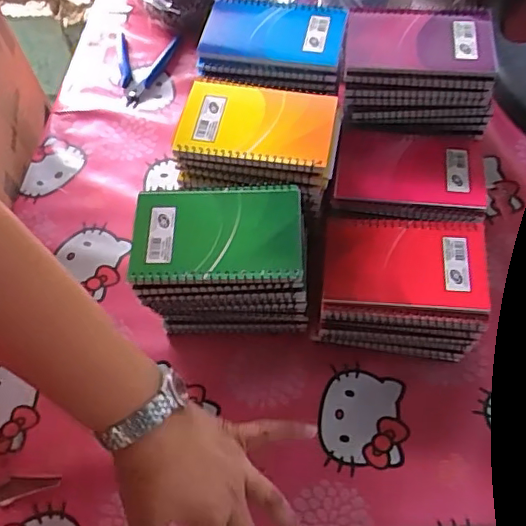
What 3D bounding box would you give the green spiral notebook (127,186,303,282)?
[{"bbox_3d":[-0.036,-0.024,0.434,0.131,0.008,0.080,-1,60,3],"label":"green spiral notebook"}]

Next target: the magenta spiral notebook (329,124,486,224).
[{"bbox_3d":[0.136,-0.085,0.514,0.131,0.008,0.096,10,61,9],"label":"magenta spiral notebook"}]

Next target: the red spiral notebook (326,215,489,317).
[{"bbox_3d":[0.119,0.000,0.468,0.129,0.010,0.081,5,61,6],"label":"red spiral notebook"}]

